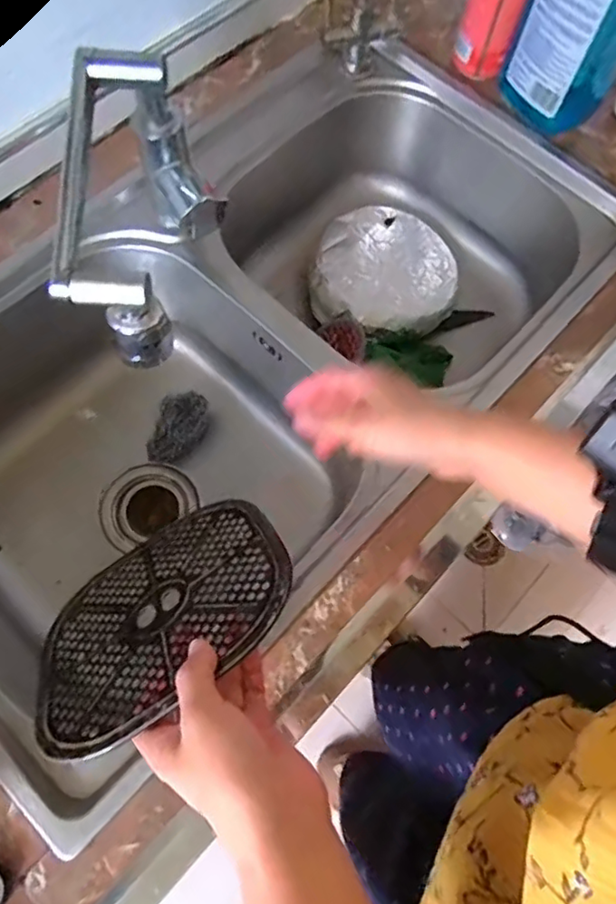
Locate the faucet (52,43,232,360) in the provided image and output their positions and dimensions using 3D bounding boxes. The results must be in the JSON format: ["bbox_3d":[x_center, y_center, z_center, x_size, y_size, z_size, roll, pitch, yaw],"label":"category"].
[{"bbox_3d":[-0.146,-0.183,0.493,0.095,0.164,0.212,10,71,1],"label":"faucet"}]

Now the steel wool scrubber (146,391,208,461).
[{"bbox_3d":[-0.150,-0.028,0.680,0.048,0.046,0.079,26,72,6],"label":"steel wool scrubber"}]

